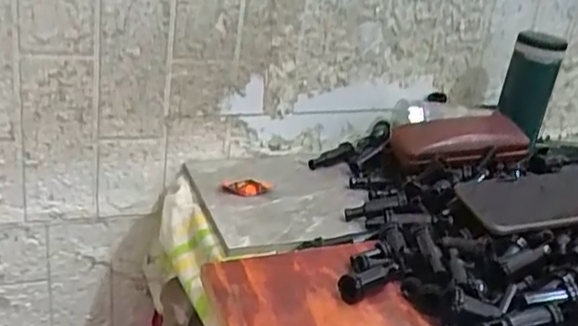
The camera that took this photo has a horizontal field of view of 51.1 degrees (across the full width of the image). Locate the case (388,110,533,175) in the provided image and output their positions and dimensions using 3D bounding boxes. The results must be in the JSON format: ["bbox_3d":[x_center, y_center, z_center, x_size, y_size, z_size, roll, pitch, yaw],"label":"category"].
[{"bbox_3d":[0.201,-0.019,0.694,0.150,0.047,0.062,3,25,-10],"label":"case"}]

